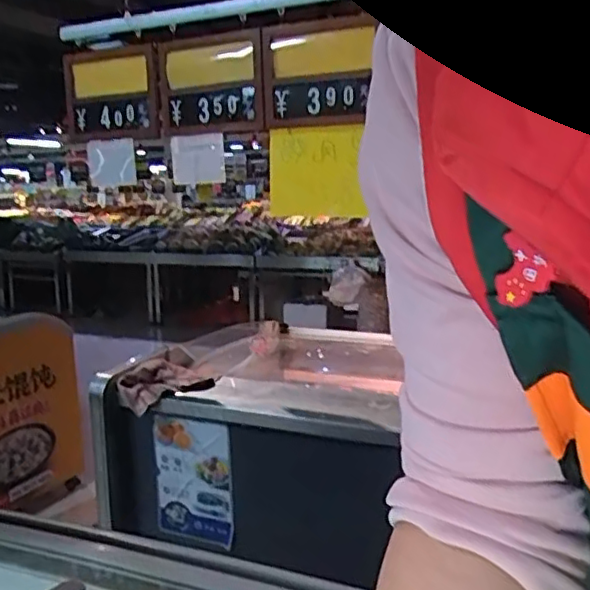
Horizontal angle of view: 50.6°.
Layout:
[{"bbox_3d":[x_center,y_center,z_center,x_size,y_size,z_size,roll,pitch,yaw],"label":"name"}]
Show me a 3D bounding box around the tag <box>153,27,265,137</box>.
[{"bbox_3d":[-0.193,-0.472,1.396,0.264,0.201,0.023,0,9,13],"label":"tag"}]

